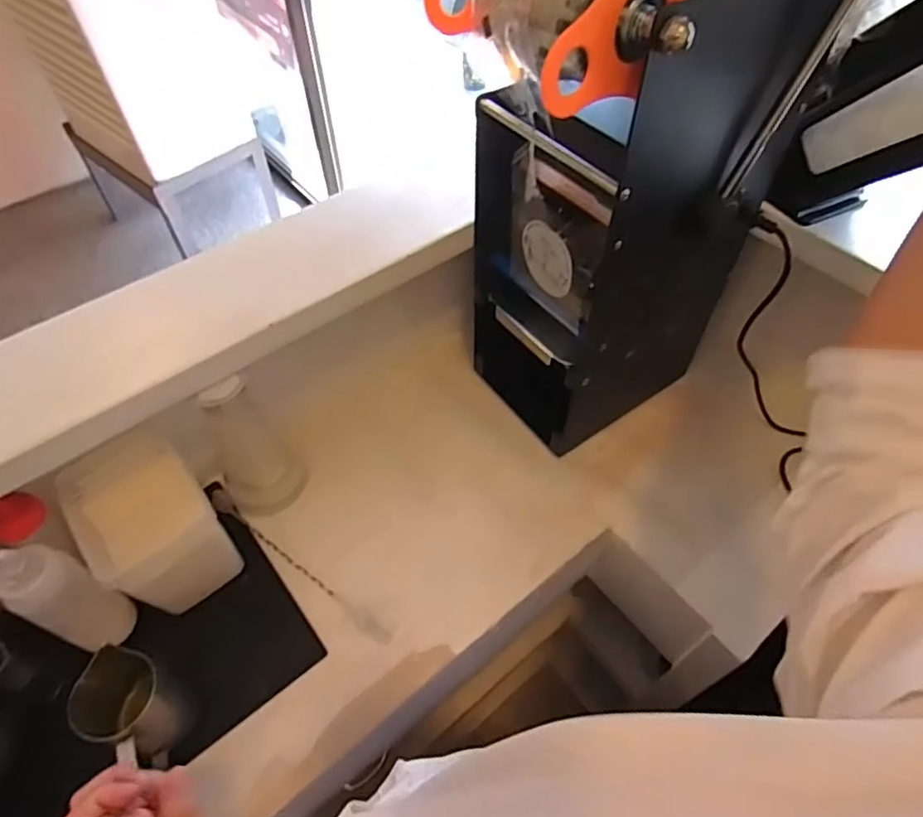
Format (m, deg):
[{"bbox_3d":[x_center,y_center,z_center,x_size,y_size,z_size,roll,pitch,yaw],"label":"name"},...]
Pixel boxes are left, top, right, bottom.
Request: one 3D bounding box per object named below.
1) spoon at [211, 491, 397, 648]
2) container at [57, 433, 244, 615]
[{"bbox_3d":[-0.209,0.190,0.732,0.306,0.017,0.023,31,61,21],"label":"spoon"},{"bbox_3d":[-0.349,0.135,0.672,0.120,0.149,0.146,-33,61,-21],"label":"container"}]

